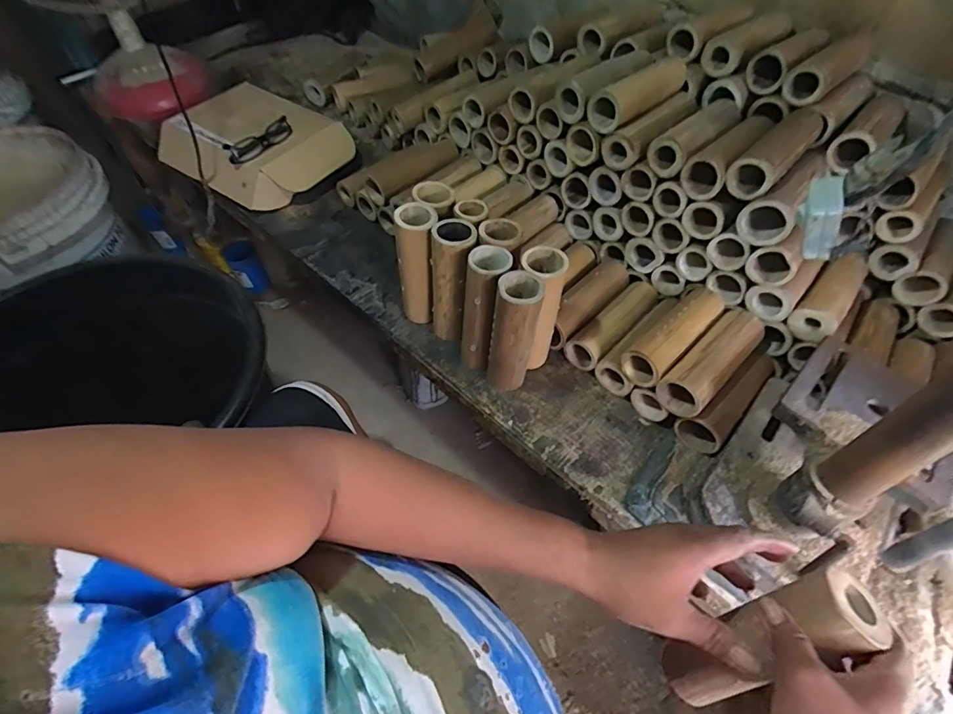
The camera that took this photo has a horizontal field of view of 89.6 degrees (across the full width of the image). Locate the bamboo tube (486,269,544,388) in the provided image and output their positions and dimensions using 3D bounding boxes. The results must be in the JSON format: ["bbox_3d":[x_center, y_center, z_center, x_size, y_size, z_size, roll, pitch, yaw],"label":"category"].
[{"bbox_3d":[0.049,-0.027,0.607,0.053,0.179,0.050,12,53,6],"label":"bamboo tube"}]

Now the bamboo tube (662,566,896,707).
[{"bbox_3d":[0.226,0.235,0.382,0.043,0.180,0.054,1,45,-44],"label":"bamboo tube"}]

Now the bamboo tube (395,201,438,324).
[{"bbox_3d":[-0.082,-0.123,0.670,0.050,0.179,0.052,-4,53,-6],"label":"bamboo tube"}]

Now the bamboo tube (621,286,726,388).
[{"bbox_3d":[0.268,-0.034,0.647,0.181,0.051,0.057,-37,63,-27],"label":"bamboo tube"}]

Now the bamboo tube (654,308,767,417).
[{"bbox_3d":[0.310,0.002,0.626,0.180,0.053,0.060,-36,63,-26],"label":"bamboo tube"}]

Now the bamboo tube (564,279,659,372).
[{"bbox_3d":[0.207,-0.051,0.716,0.056,0.047,0.180,39,60,23],"label":"bamboo tube"}]

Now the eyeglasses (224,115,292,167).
[{"bbox_3d":[-0.380,-0.381,0.848,0.032,0.037,0.126,36,59,21],"label":"eyeglasses"}]

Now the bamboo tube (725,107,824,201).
[{"bbox_3d":[0.387,-0.262,0.613,0.050,0.045,0.182,39,60,23],"label":"bamboo tube"}]

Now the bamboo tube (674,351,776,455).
[{"bbox_3d":[0.341,0.052,0.634,0.181,0.056,0.051,-34,62,-25],"label":"bamboo tube"}]

